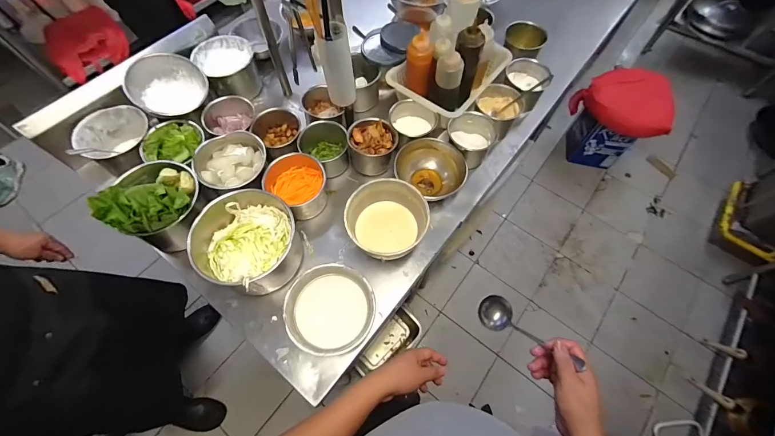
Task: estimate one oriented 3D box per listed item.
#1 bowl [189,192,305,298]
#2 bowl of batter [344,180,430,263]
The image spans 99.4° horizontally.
[{"bbox_3d":[-0.291,0.050,0.695,0.199,0.118,0.200,1,64,-1],"label":"bowl"},{"bbox_3d":[-0.002,0.010,0.728,0.164,0.116,0.160,1,64,-1],"label":"bowl of batter"}]

